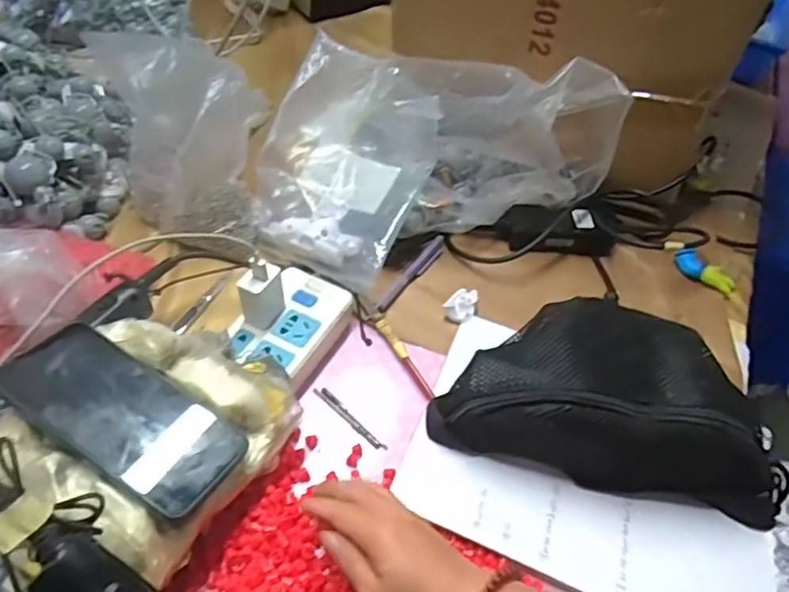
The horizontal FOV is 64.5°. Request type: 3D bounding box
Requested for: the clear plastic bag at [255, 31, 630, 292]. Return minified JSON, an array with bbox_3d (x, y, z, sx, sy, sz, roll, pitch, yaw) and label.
[{"bbox_3d":[0.035,-0.163,0.652,0.341,0.175,0.202,-19,53,-23],"label":"clear plastic bag"}]

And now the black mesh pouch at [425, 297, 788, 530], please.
[{"bbox_3d":[0.185,0.076,0.518,0.281,0.081,0.146,12,47,4],"label":"black mesh pouch"}]

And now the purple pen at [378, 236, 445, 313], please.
[{"bbox_3d":[0.016,-0.022,0.647,0.016,0.015,0.125,28,50,18],"label":"purple pen"}]

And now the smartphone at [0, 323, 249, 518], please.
[{"bbox_3d":[-0.181,0.079,0.421,0.155,0.010,0.075,32,43,8],"label":"smartphone"}]

